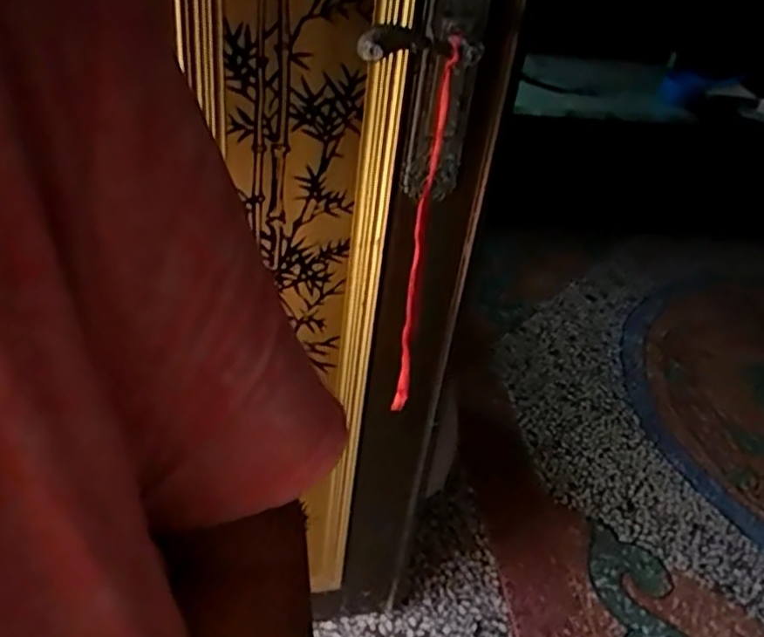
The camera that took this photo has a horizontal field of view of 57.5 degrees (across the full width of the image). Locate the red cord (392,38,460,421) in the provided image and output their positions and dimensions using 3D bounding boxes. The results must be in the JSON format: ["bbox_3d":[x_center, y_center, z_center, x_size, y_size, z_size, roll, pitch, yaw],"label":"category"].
[{"bbox_3d":[0.043,-0.075,0.768,0.019,0.449,0.031,9,36,1],"label":"red cord"}]

